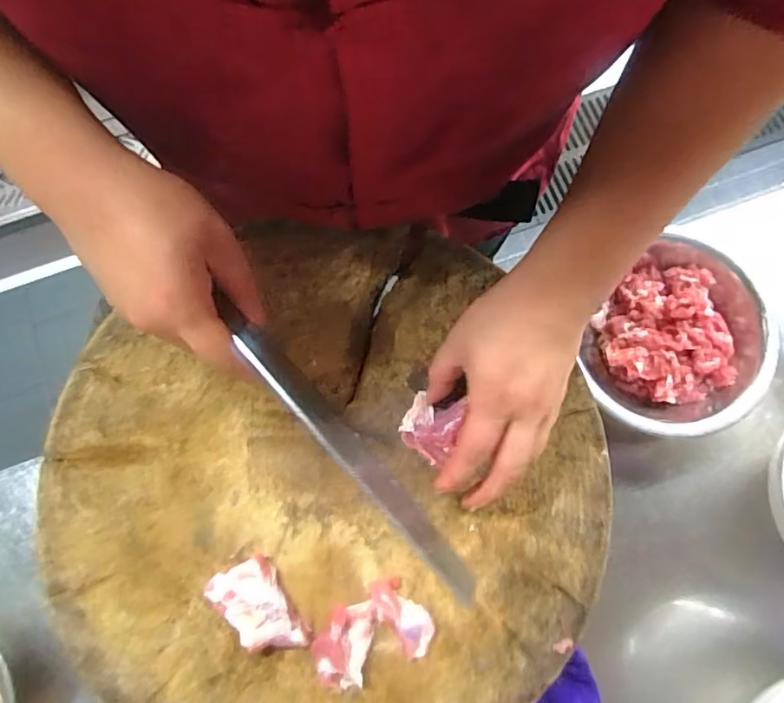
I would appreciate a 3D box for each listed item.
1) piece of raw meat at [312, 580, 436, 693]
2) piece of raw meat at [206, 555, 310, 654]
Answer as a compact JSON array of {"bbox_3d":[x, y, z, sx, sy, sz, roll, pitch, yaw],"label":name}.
[{"bbox_3d":[-0.016,0.193,0.386,0.081,0.015,0.052,-24,78,-4],"label":"piece of raw meat"},{"bbox_3d":[-0.093,0.178,0.387,0.041,0.015,0.067,-31,78,-5],"label":"piece of raw meat"}]

